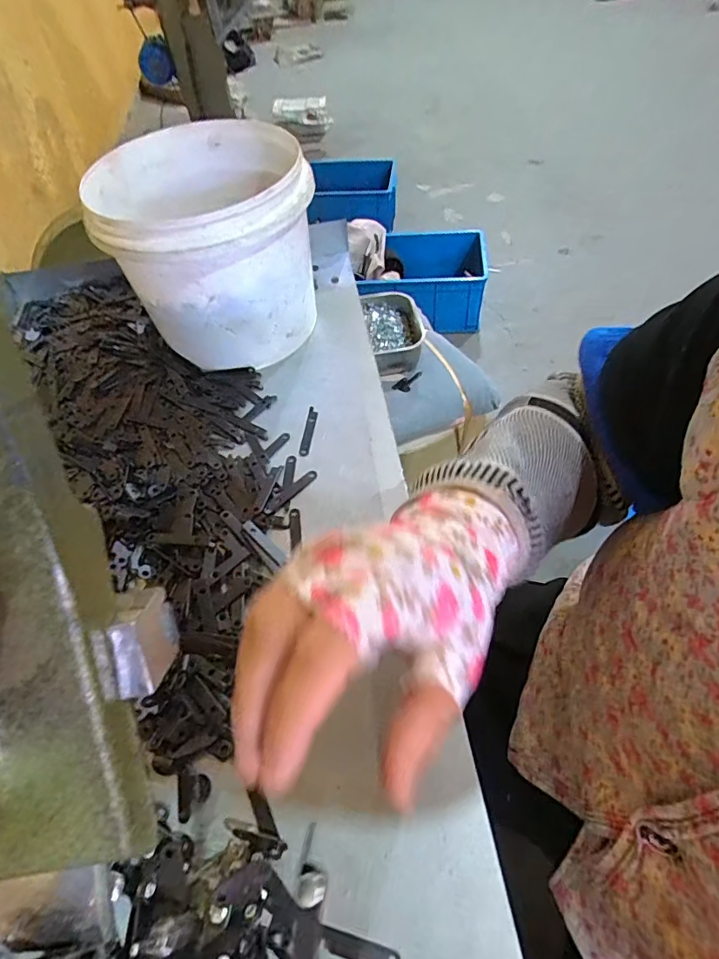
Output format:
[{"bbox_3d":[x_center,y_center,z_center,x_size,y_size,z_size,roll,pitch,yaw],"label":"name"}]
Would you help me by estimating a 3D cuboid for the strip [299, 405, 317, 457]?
[{"bbox_3d":[-0.045,-0.042,0.436,0.009,0.006,0.053,6,54,5],"label":"strip"}]

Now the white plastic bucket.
[{"bbox_3d":[-0.132,-0.216,0.476,0.176,0.152,0.194,-18,55,-8],"label":"white plastic bucket"}]

